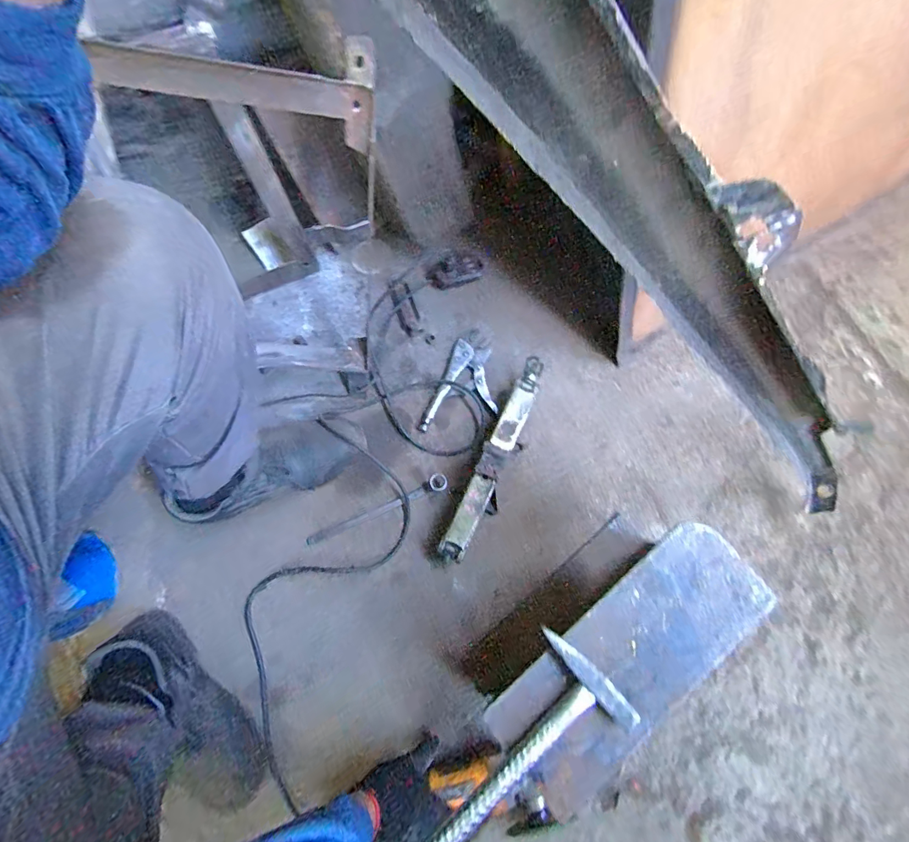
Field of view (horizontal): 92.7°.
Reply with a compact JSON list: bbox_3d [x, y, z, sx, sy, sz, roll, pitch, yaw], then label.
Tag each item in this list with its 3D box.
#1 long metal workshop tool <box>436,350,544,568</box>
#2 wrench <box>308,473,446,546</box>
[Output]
[{"bbox_3d":[0.075,0.057,0.715,0.062,0.083,0.364,25,77,6],"label":"long metal workshop tool"},{"bbox_3d":[-0.131,0.152,0.729,0.252,0.036,0.026,-24,77,-5],"label":"wrench"}]

